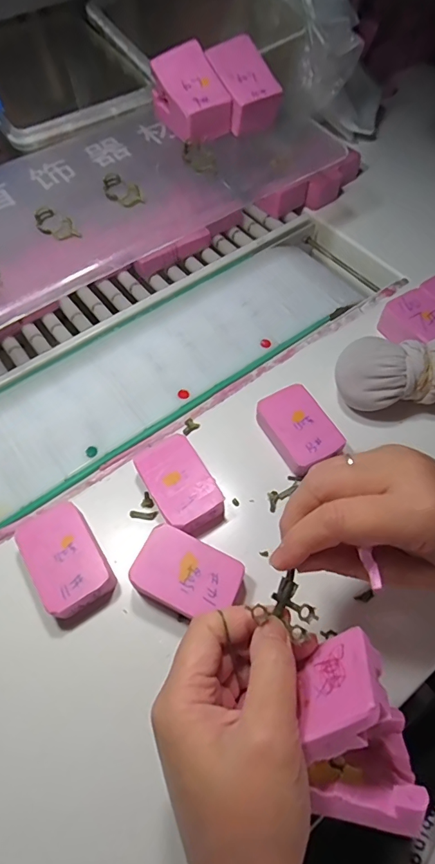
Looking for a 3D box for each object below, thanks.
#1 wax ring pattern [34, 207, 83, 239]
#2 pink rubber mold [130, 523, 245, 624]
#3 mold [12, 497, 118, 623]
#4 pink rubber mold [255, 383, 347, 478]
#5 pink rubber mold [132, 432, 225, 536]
[{"bbox_3d":[-0.130,-0.168,0.358,0.040,0.008,0.020,32,65,0],"label":"wax ring pattern"},{"bbox_3d":[-0.021,0.102,0.308,0.070,0.030,0.049,24,64,11],"label":"pink rubber mold"},{"bbox_3d":[-0.109,0.092,0.317,0.048,0.021,0.076,-31,67,-16],"label":"mold"},{"bbox_3d":[0.066,-0.001,0.368,0.051,0.026,0.069,-27,66,-15],"label":"pink rubber mold"},{"bbox_3d":[-0.029,0.041,0.343,0.047,0.023,0.075,-29,66,-16],"label":"pink rubber mold"}]

